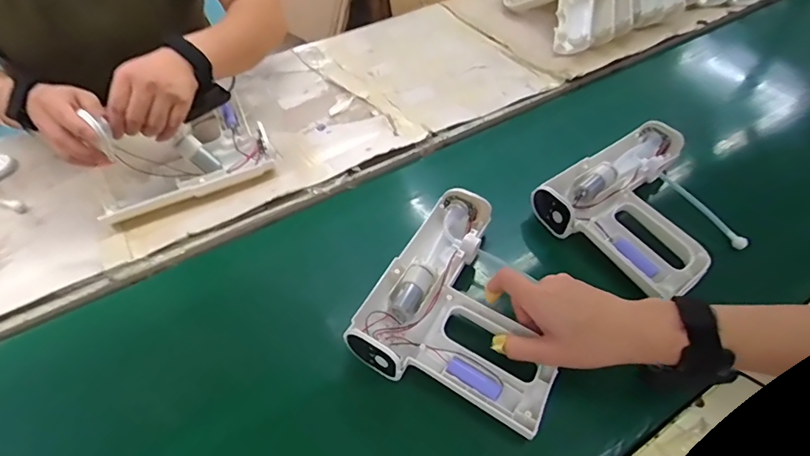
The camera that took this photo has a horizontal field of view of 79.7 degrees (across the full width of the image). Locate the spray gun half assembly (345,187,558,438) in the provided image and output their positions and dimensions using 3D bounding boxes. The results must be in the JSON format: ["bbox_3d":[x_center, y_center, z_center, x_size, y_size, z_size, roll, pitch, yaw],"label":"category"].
[{"bbox_3d":[0.065,0.063,0.473,0.178,0.048,0.208,18,51,14],"label":"spray gun half assembly"}]

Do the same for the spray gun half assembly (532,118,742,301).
[{"bbox_3d":[0.282,-0.030,0.558,0.219,0.043,0.185,-34,56,-26],"label":"spray gun half assembly"}]

